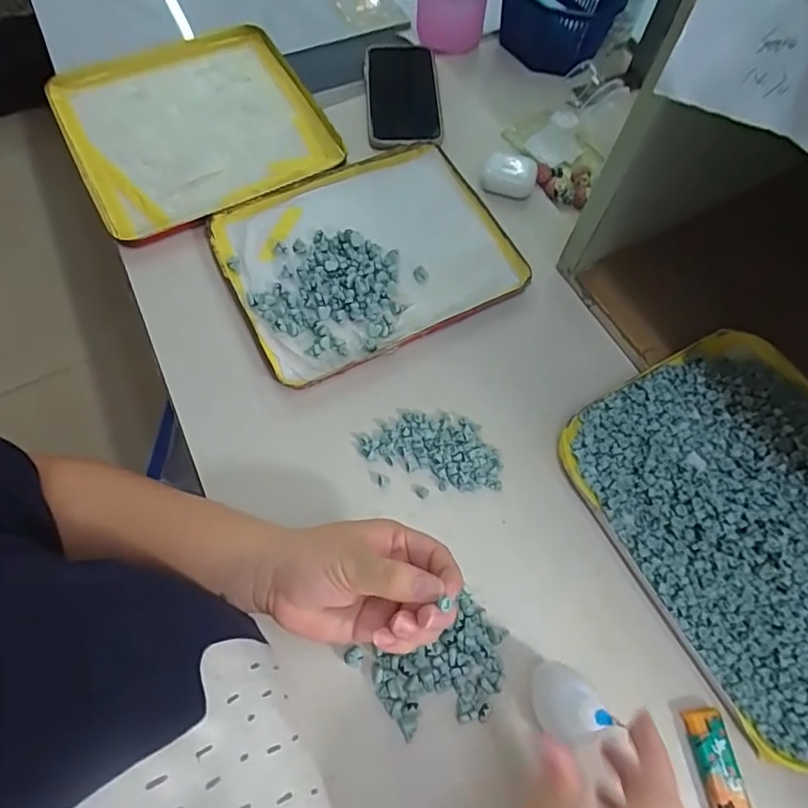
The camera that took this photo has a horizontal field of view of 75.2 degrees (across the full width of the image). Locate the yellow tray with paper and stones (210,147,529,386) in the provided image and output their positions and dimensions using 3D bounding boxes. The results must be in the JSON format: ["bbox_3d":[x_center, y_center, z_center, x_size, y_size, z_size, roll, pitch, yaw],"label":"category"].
[{"bbox_3d":[-0.034,-0.142,0.484,0.248,0.012,0.203,-26,70,-13],"label":"yellow tray with paper and stones"}]

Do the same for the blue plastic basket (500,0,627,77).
[{"bbox_3d":[0.179,-0.483,0.619,0.129,0.065,0.185,9,66,2],"label":"blue plastic basket"}]

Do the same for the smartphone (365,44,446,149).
[{"bbox_3d":[0.000,-0.340,0.566,0.081,0.015,0.170,-3,66,-3],"label":"smartphone"}]

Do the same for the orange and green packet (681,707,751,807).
[{"bbox_3d":[0.199,0.236,0.327,0.025,0.008,0.078,-7,67,-5],"label":"orange and green packet"}]

